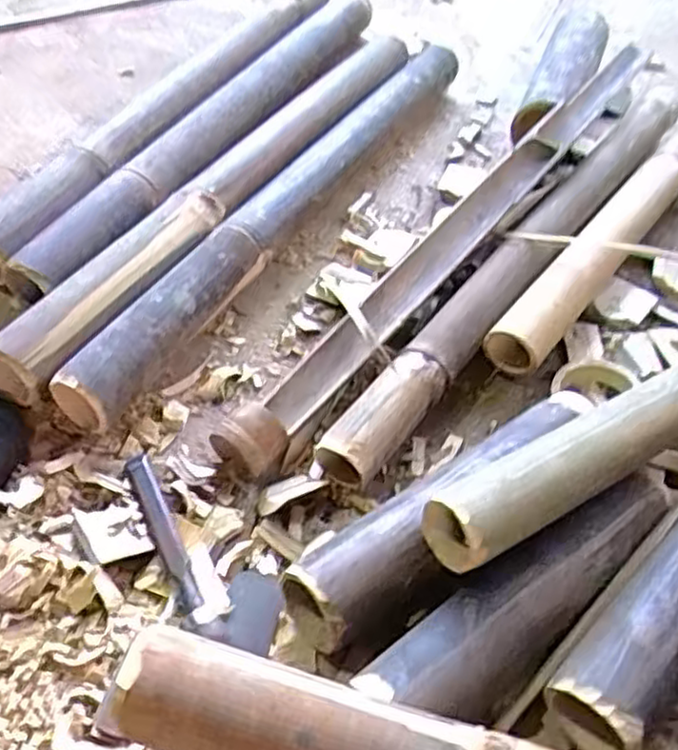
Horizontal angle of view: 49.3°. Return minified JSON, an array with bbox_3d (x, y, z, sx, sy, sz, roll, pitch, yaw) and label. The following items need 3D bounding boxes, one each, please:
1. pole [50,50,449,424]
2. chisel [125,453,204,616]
[{"bbox_3d":[-0.035,-0.182,0.738,0.064,0.064,0.637,27,53,17],"label":"pole"},{"bbox_3d":[-0.123,0.106,0.511,0.017,0.009,0.131,-18,54,-19],"label":"chisel"}]

